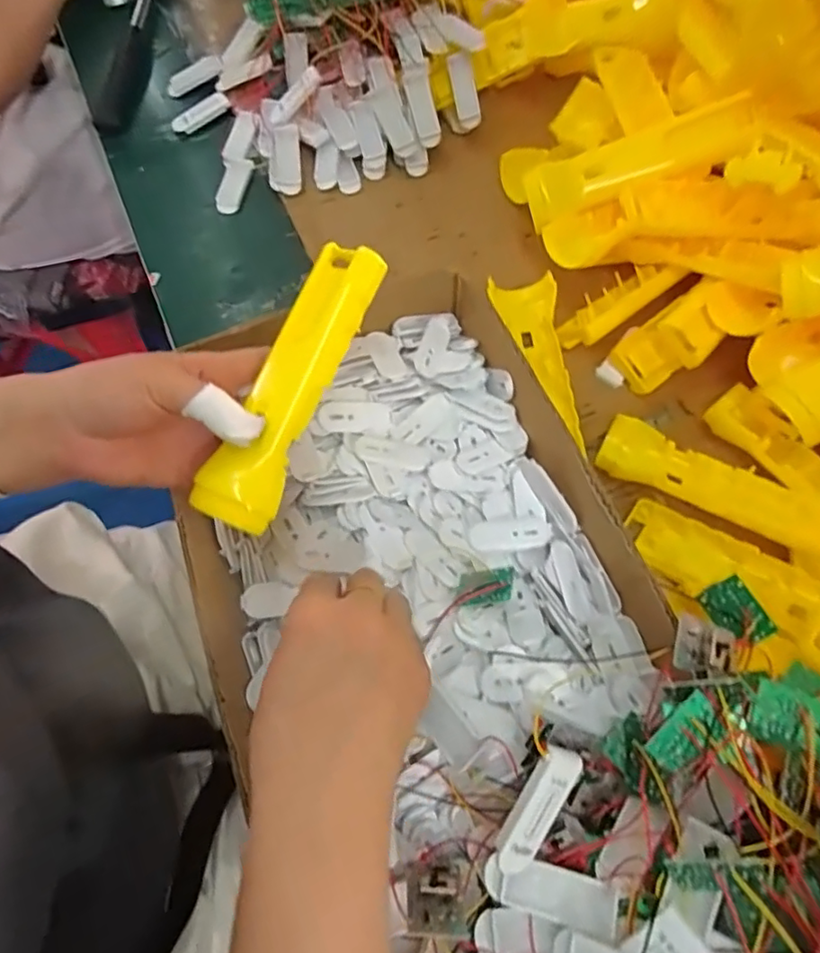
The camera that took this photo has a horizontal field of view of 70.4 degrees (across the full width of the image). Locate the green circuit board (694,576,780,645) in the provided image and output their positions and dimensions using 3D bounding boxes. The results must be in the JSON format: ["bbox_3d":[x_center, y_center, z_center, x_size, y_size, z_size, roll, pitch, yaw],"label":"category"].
[{"bbox_3d":[0.177,0.074,0.316,0.025,0.006,0.035,-41,55,22],"label":"green circuit board"}]

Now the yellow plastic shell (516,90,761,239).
[{"bbox_3d":[0.167,-0.232,0.432,0.161,0.024,0.042,-17,68,11],"label":"yellow plastic shell"}]

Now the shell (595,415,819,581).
[{"bbox_3d":[0.223,0.020,0.404,0.187,0.026,0.050,29,69,9],"label":"shell"}]

